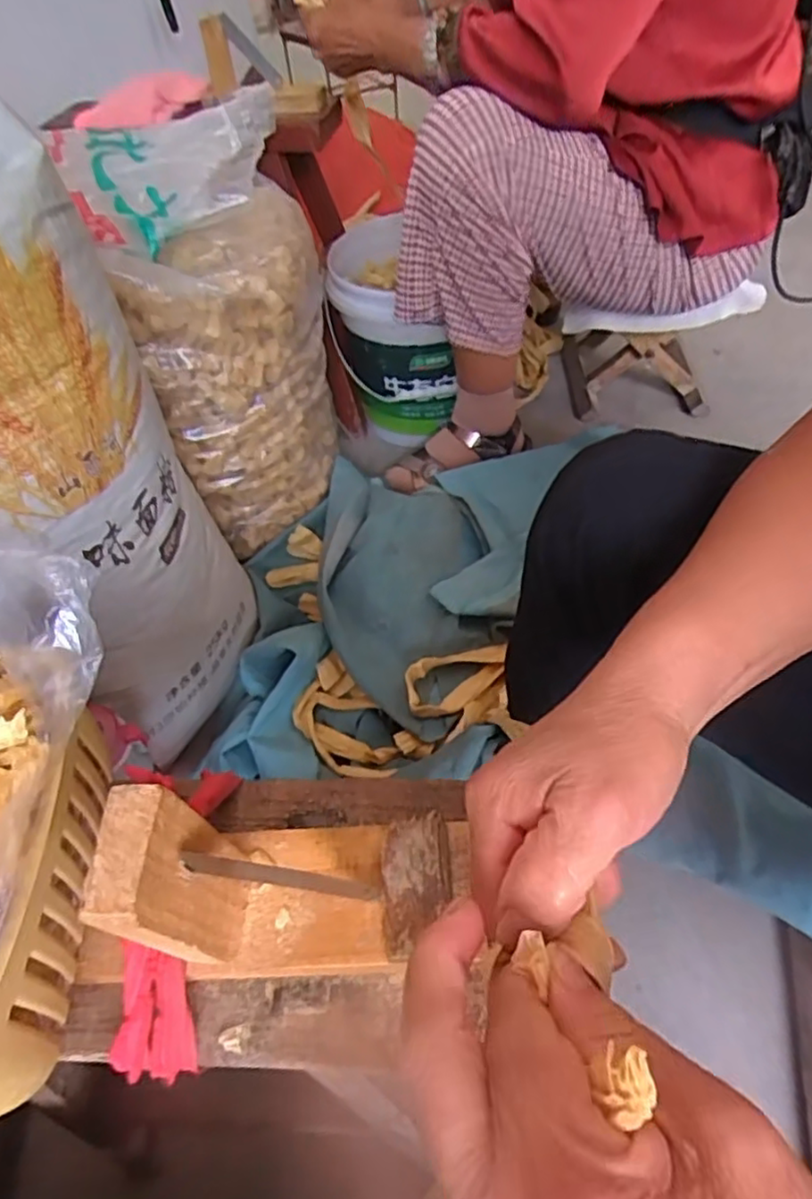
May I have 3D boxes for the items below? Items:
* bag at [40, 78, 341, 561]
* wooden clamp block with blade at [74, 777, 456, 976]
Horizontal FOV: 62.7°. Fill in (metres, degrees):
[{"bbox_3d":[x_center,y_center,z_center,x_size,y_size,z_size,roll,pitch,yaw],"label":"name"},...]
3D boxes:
[{"bbox_3d":[-0.205,-0.310,0.797,0.221,0.401,0.267,-21,52,-11],"label":"bag"},{"bbox_3d":[-0.037,0.102,0.261,0.122,0.107,0.061,-4,50,2],"label":"wooden clamp block with blade"}]

